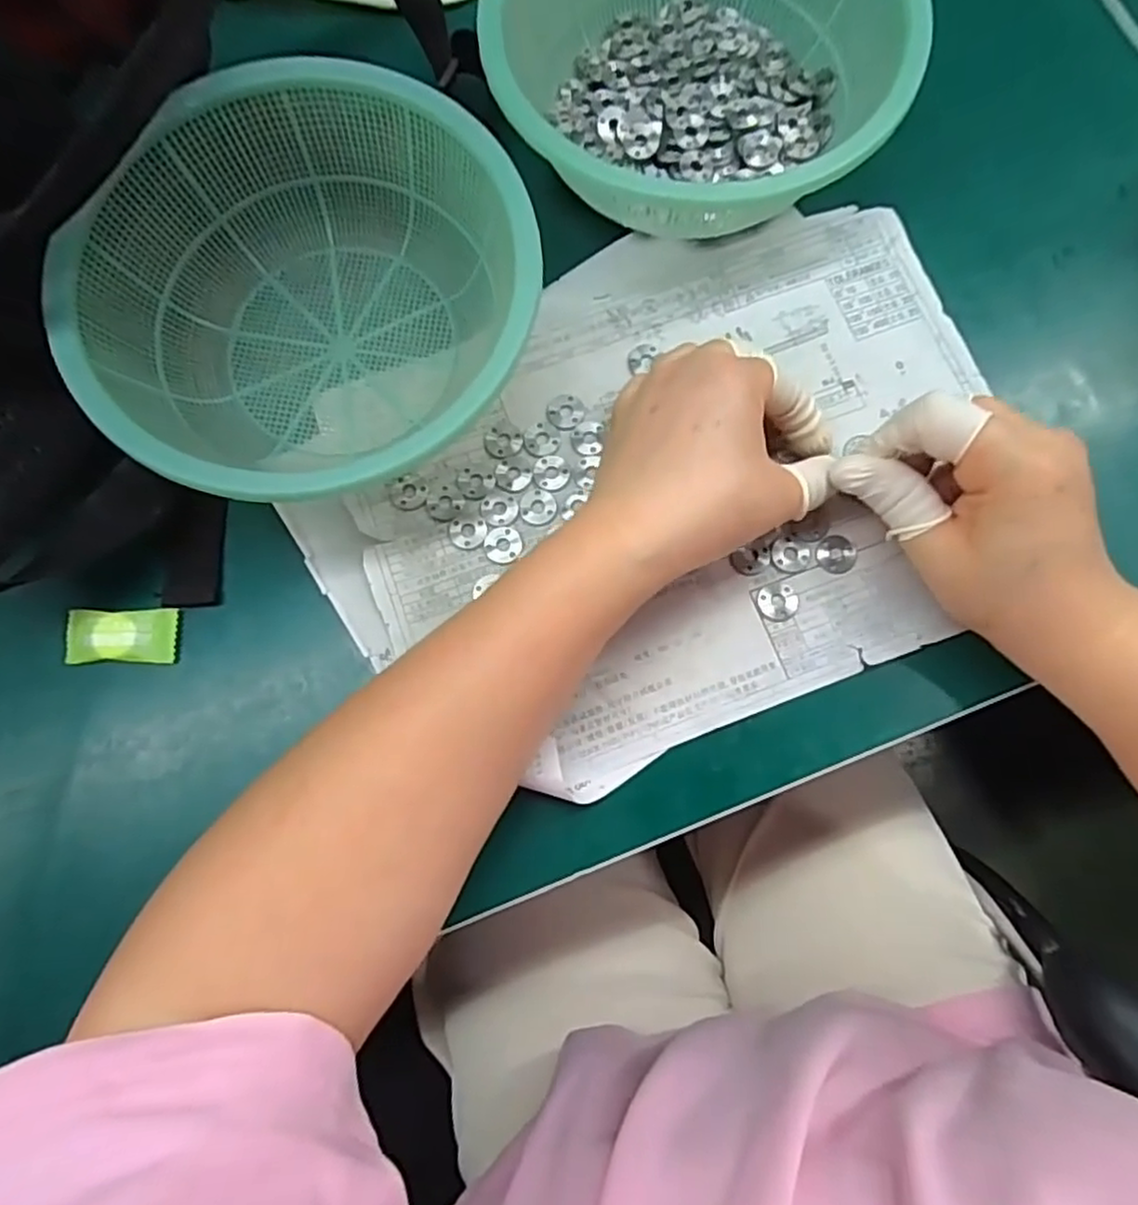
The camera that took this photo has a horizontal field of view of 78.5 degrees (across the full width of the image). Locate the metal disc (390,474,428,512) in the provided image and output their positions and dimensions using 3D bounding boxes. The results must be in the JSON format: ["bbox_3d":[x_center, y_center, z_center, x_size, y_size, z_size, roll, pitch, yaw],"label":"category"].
[{"bbox_3d":[-0.072,-0.050,0.314,0.017,0.004,0.017,0,80,1],"label":"metal disc"}]

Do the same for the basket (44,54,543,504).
[{"bbox_3d":[-0.105,-0.126,0.299,0.183,0.064,0.173,-7,80,0],"label":"basket"}]

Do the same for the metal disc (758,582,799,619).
[{"bbox_3d":[0.091,-0.001,0.302,0.017,0.004,0.016,0,80,1],"label":"metal disc"}]

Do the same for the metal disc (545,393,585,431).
[{"bbox_3d":[-0.002,-0.089,0.322,0.017,0.004,0.018,0,80,1],"label":"metal disc"}]

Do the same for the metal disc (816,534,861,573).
[{"bbox_3d":[0.118,-0.021,0.306,0.018,0.004,0.017,0,80,1],"label":"metal disc"}]

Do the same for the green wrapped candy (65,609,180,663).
[{"bbox_3d":[-0.195,0.015,0.304,0.048,0.008,0.023,0,80,1],"label":"green wrapped candy"}]

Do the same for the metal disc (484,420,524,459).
[{"bbox_3d":[-0.030,-0.076,0.320,0.017,0.004,0.019,-14,80,-1],"label":"metal disc"}]

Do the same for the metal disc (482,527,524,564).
[{"bbox_3d":[-0.029,-0.026,0.309,0.017,0.004,0.016,0,80,1],"label":"metal disc"}]

